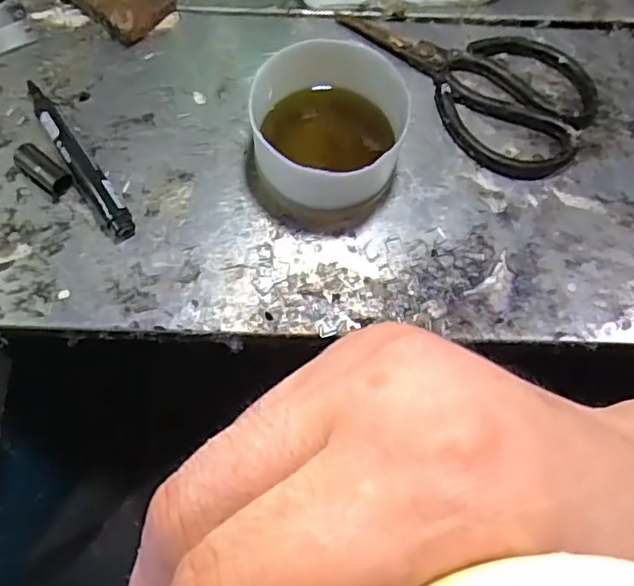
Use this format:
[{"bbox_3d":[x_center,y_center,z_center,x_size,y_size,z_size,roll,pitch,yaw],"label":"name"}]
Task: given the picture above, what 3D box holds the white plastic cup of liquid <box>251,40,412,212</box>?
[{"bbox_3d":[0.008,-0.100,0.372,0.089,0.066,0.074,7,72,1],"label":"white plastic cup of liquid"}]

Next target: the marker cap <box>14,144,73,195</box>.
[{"bbox_3d":[-0.170,-0.077,0.380,0.037,0.016,0.016,38,75,10],"label":"marker cap"}]

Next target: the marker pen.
[{"bbox_3d":[-0.153,-0.086,0.382,0.017,0.019,0.127,-36,76,-12],"label":"marker pen"}]

